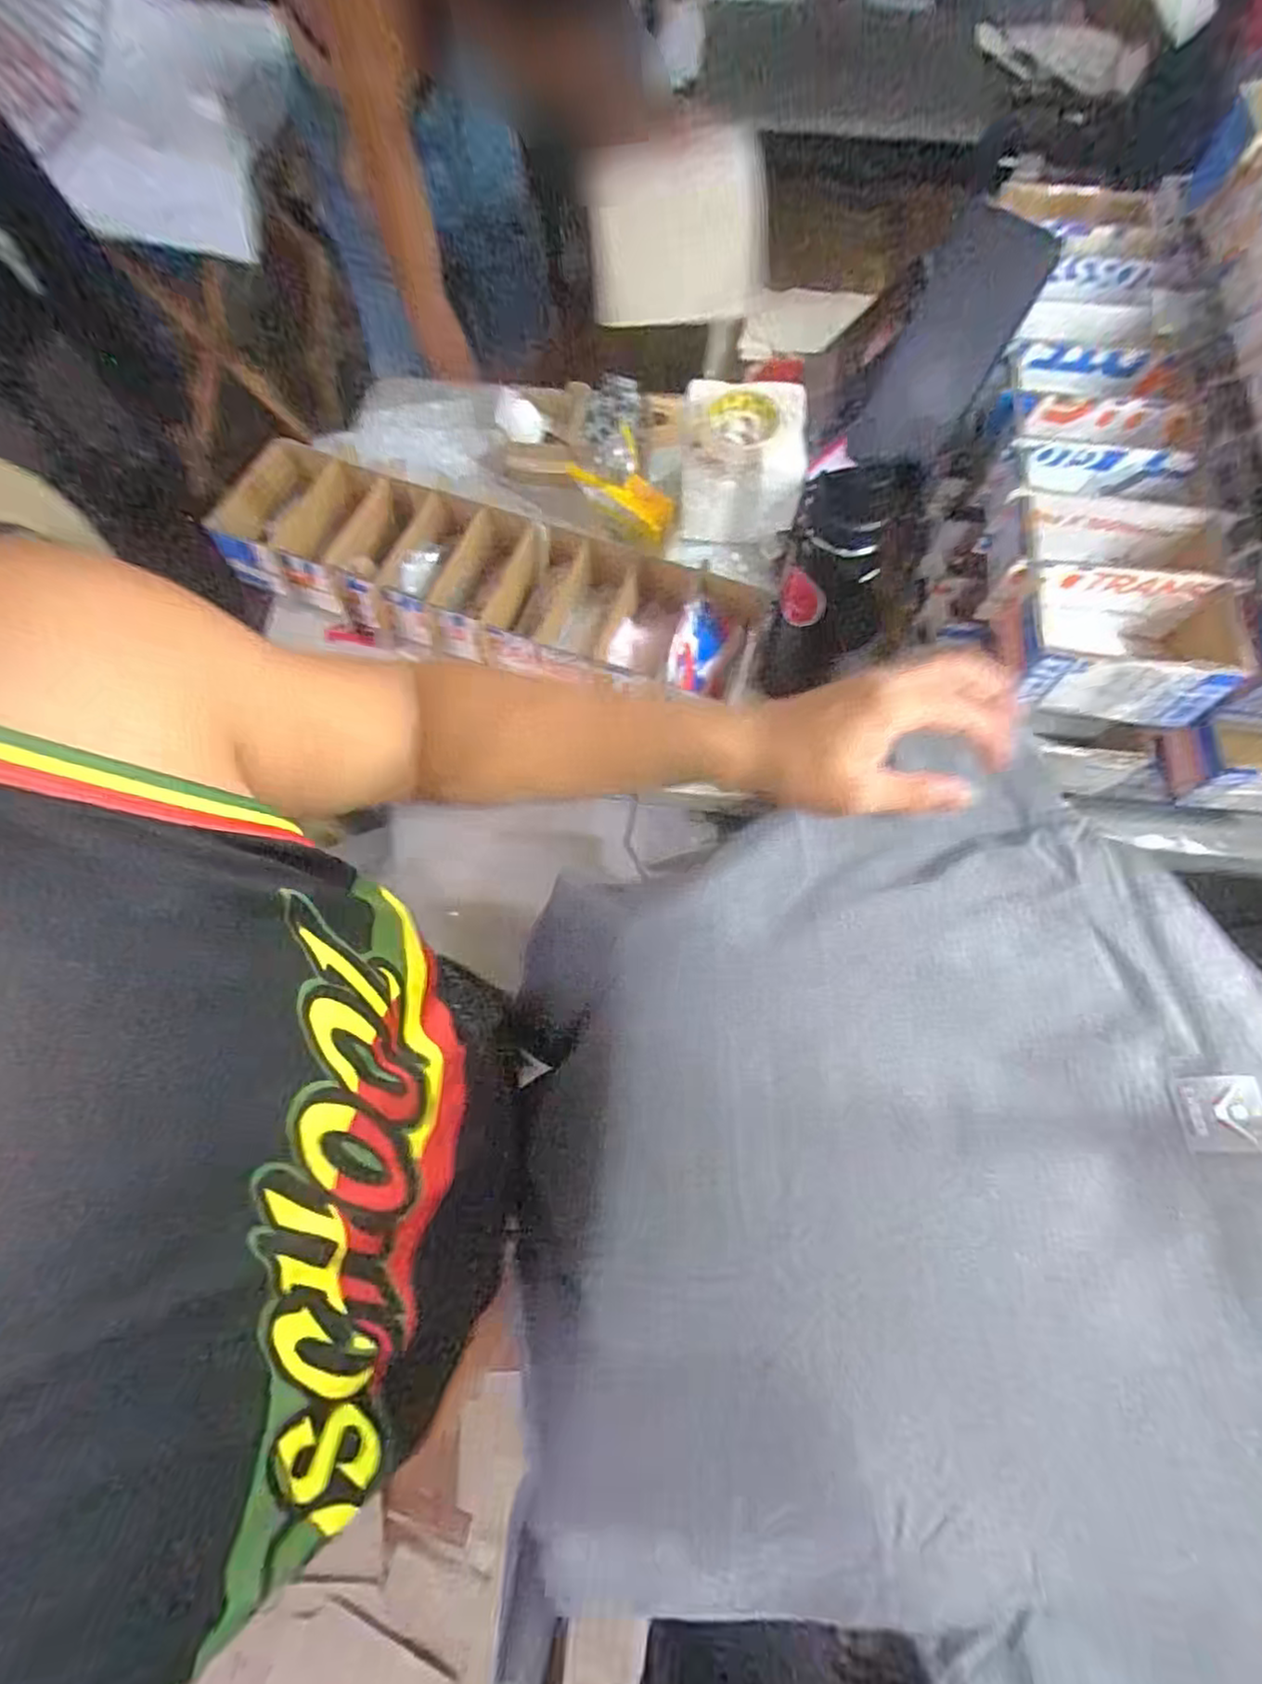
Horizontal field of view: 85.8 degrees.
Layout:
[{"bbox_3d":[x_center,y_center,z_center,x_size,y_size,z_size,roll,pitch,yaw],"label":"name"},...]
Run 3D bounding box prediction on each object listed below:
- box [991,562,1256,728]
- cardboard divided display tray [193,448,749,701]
[{"bbox_3d":[0.397,-0.158,0.556,0.176,0.078,0.100,7,69,3],"label":"box"},{"bbox_3d":[-0.179,-0.298,0.772,0.641,0.087,0.172,19,70,7],"label":"cardboard divided display tray"}]

